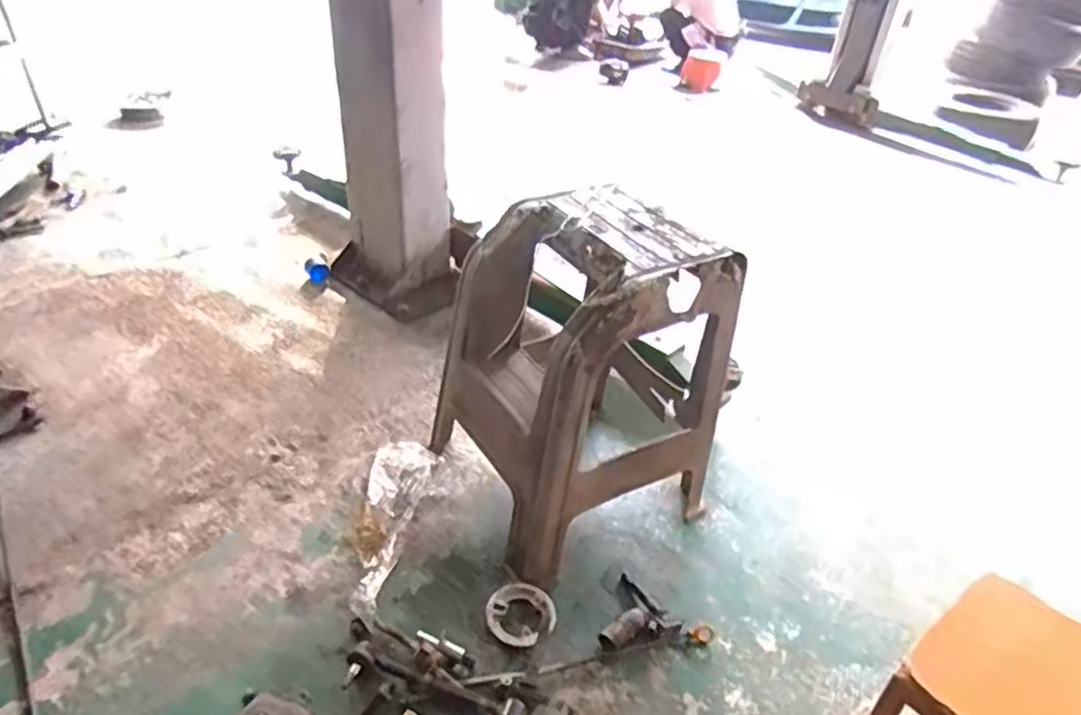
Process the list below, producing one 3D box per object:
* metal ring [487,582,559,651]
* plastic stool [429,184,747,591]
[{"bbox_3d":[-0.036,0.462,1.254,0.127,0.028,0.111,21,39,20],"label":"metal ring"},{"bbox_3d":[0.077,0.020,1.361,0.449,0.563,0.441,-18,42,-28],"label":"plastic stool"}]

